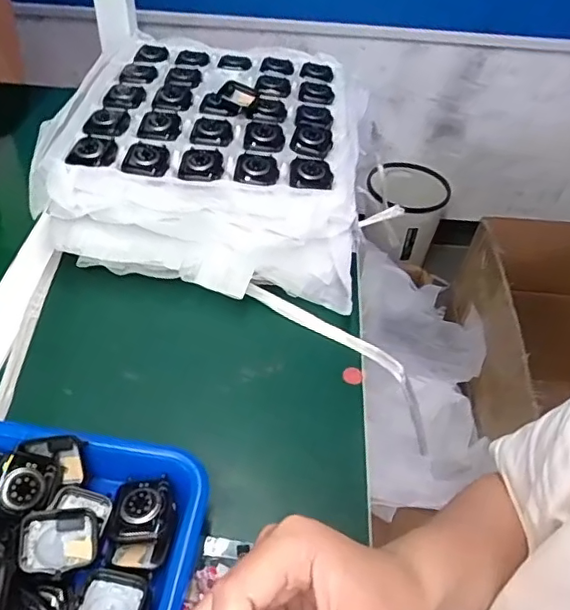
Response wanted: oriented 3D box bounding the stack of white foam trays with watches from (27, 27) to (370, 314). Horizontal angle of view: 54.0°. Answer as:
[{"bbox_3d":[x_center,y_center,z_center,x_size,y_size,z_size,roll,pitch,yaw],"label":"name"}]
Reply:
[{"bbox_3d":[-0.067,-0.154,0.566,0.288,0.097,0.300,8,46,3],"label":"stack of white foam trays with watches"}]

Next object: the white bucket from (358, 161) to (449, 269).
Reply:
[{"bbox_3d":[0.254,-0.211,1.275,0.159,0.202,0.142,-14,49,-17],"label":"white bucket"}]

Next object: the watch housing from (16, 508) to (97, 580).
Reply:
[{"bbox_3d":[-0.131,0.138,0.324,0.040,0.009,0.040,2,43,-21],"label":"watch housing"}]

